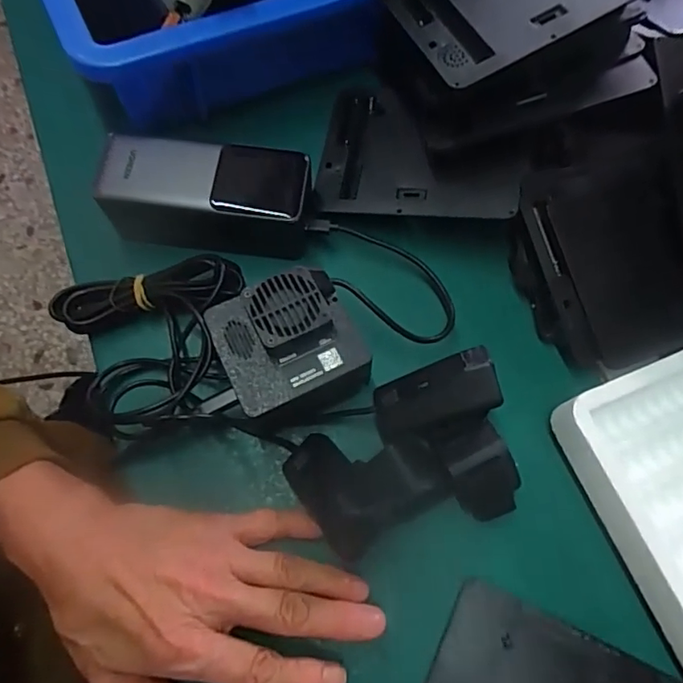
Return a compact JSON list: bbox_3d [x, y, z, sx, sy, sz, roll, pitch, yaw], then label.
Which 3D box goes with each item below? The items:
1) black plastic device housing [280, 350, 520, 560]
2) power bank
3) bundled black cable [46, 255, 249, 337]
[{"bbox_3d":[0.032,0.064,0.293,0.123,0.059,0.085,-15,69,-4],"label":"black plastic device housing"},{"bbox_3d":[-0.085,-0.095,0.337,0.125,0.039,0.051,2,69,2],"label":"power bank"},{"bbox_3d":[-0.120,-0.030,0.328,0.114,0.020,0.026,-11,69,-3],"label":"bundled black cable"}]

